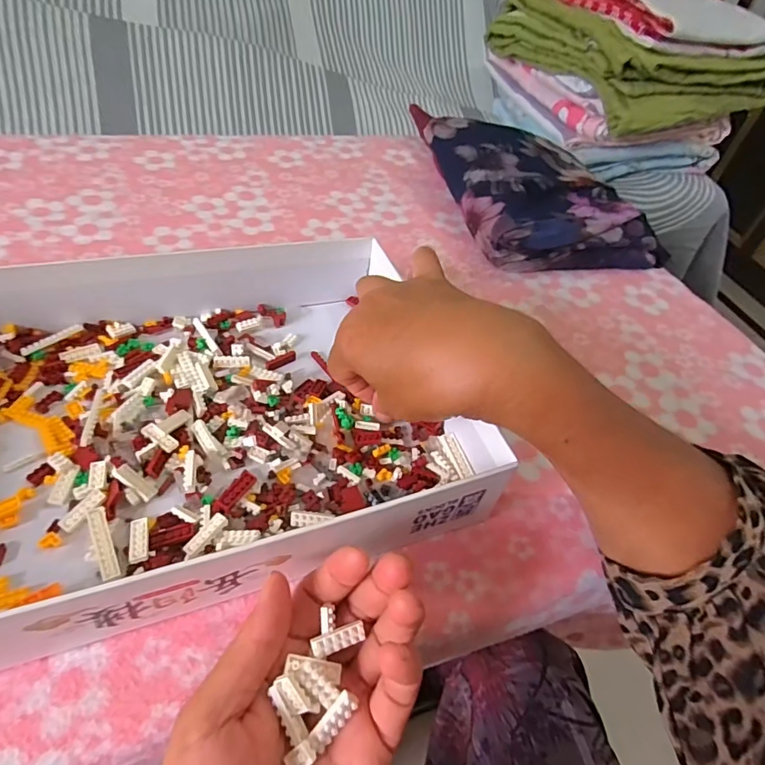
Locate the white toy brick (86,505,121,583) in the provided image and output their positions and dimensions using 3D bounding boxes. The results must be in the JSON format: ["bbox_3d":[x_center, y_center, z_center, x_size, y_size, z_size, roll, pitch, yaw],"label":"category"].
[{"bbox_3d":[-0.143,0.082,0.251,0.008,0.006,0.040,-21,54,-23],"label":"white toy brick"}]

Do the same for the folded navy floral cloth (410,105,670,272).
[{"bbox_3d":[0.169,-0.218,0.545,0.200,0.061,0.228,-8,50,-14],"label":"folded navy floral cloth"}]

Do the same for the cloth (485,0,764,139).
[{"bbox_3d":[0.482,-0.660,0.970,0.388,0.112,0.485,-7,48,-17],"label":"cloth"}]

